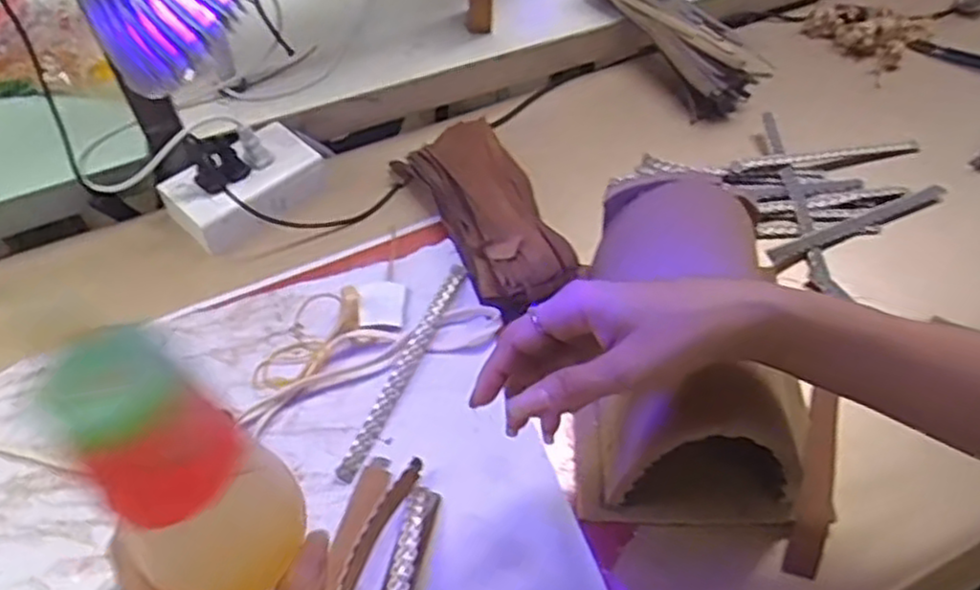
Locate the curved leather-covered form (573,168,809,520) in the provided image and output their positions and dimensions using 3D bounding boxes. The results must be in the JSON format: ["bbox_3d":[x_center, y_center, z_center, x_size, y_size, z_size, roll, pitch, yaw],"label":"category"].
[{"bbox_3d":[0.130,0.028,0.485,0.135,0.119,0.212,2,53,2],"label":"curved leather-covered form"}]

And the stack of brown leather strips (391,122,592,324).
[{"bbox_3d":[-0.001,-0.071,0.601,0.092,0.049,0.202,-21,56,-15],"label":"stack of brown leather strips"}]

